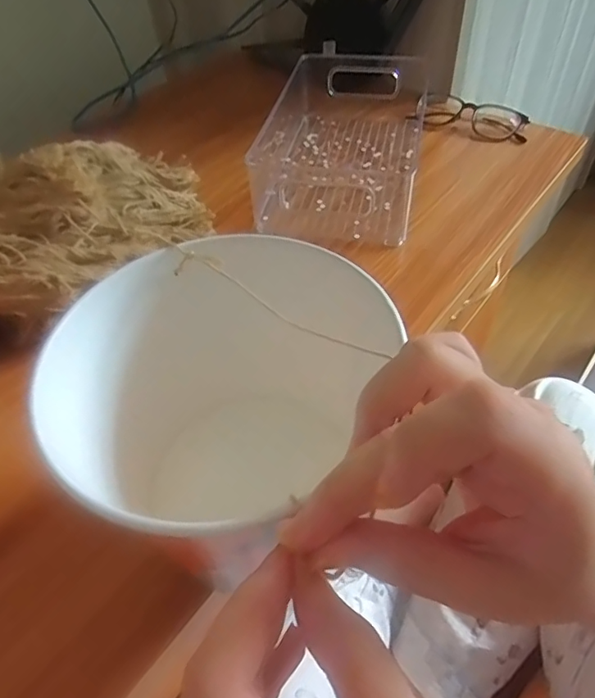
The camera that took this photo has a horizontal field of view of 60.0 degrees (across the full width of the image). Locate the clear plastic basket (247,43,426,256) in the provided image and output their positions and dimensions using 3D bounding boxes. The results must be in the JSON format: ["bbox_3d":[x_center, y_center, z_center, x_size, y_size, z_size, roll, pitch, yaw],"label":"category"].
[{"bbox_3d":[0.035,-0.238,0.569,0.196,0.065,0.298,8,50,11],"label":"clear plastic basket"}]

